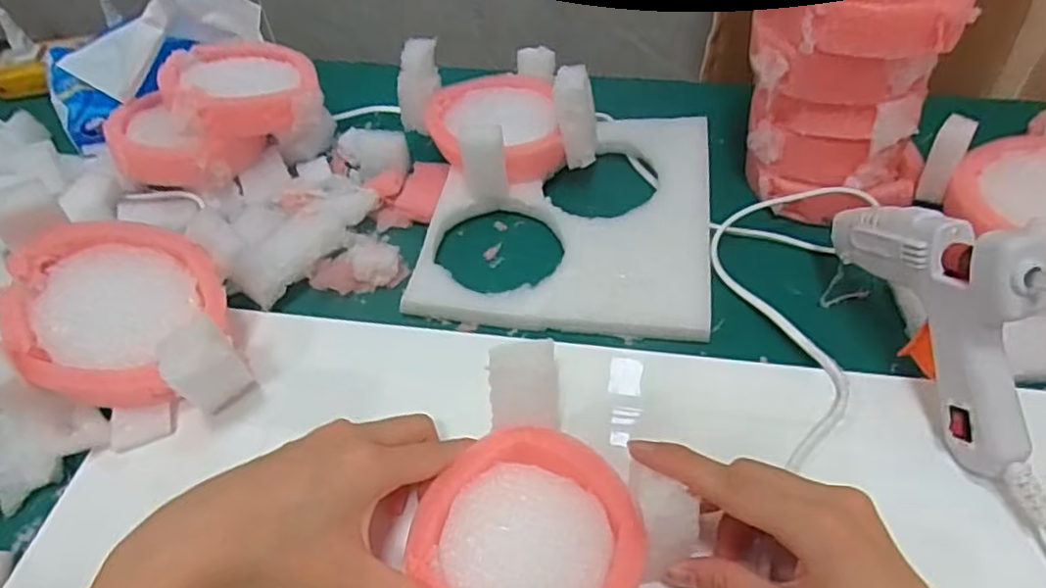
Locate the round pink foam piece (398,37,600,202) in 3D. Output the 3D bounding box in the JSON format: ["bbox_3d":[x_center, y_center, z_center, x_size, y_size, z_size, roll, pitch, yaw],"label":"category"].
[{"bbox_3d":[-0.016,-0.126,0.470,0.113,0.062,0.103,-3,51,3],"label":"round pink foam piece"}]

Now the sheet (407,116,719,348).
[{"bbox_3d":[0.030,-0.054,0.444,0.175,0.010,0.174,4,52,8],"label":"sheet"}]

